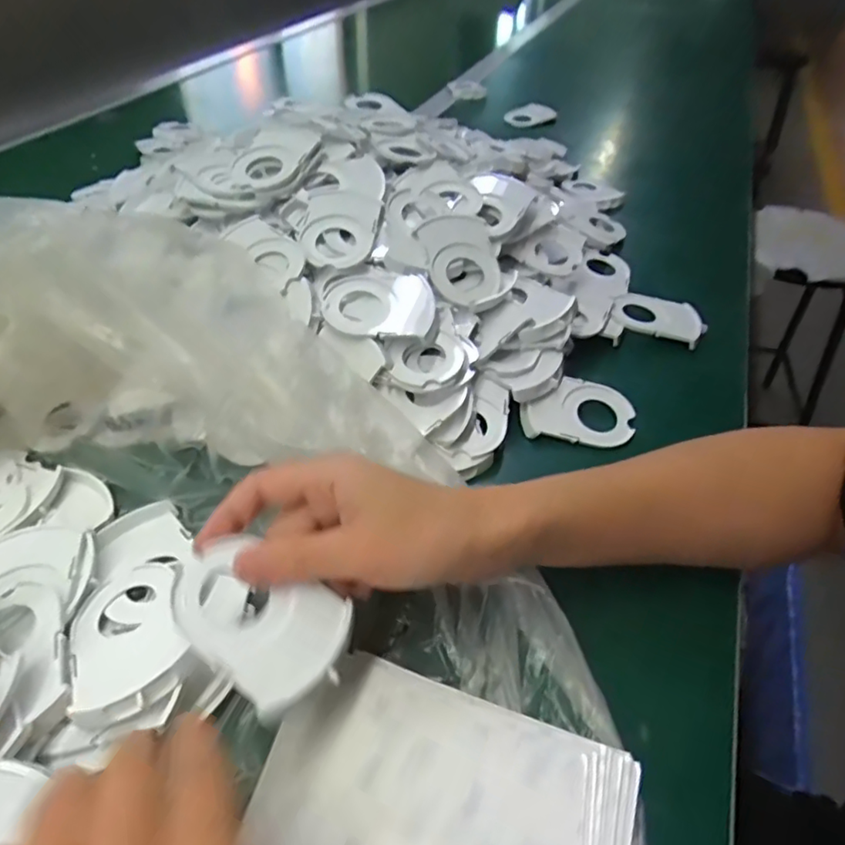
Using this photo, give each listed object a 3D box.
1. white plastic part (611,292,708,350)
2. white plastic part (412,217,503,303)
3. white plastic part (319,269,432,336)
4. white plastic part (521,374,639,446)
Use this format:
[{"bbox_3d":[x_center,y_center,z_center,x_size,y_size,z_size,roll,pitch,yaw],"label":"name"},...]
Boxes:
[{"bbox_3d":[0.206,-0.092,0.501,0.077,0.012,0.051,16,47,13],"label":"white plastic part"},{"bbox_3d":[0.030,-0.121,0.429,0.056,0.010,0.071,-13,83,-16],"label":"white plastic part"},{"bbox_3d":[-0.031,-0.083,0.406,0.075,0.015,0.060,1,60,-1],"label":"white plastic part"},{"bbox_3d":[0.112,-0.009,0.414,0.080,0.019,0.051,4,46,2],"label":"white plastic part"}]

